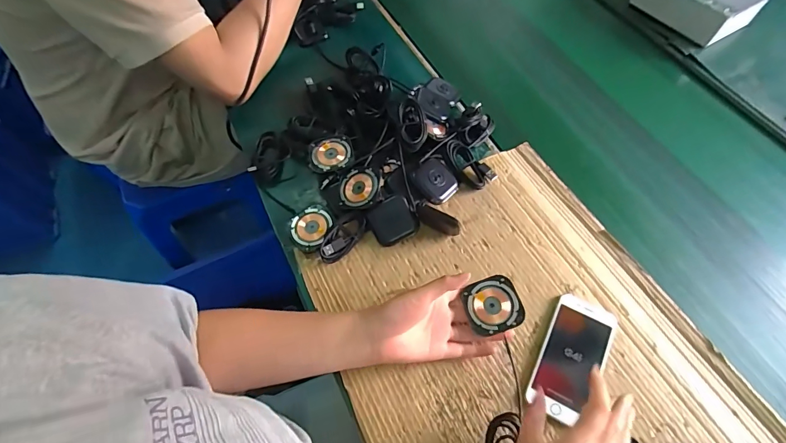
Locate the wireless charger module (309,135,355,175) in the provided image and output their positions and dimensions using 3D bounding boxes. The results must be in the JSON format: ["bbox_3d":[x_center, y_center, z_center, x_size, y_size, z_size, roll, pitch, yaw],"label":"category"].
[{"bbox_3d":[-0.086,-0.092,0.553,0.062,0.016,0.058,-13,62,-7],"label":"wireless charger module"}]

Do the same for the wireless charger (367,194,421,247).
[{"bbox_3d":[0.000,0.000,0.513,0.058,0.016,0.056,-29,86,5],"label":"wireless charger"}]

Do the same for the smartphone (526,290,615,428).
[{"bbox_3d":[0.197,0.147,0.443,0.064,0.009,0.135,30,65,15],"label":"smartphone"}]

